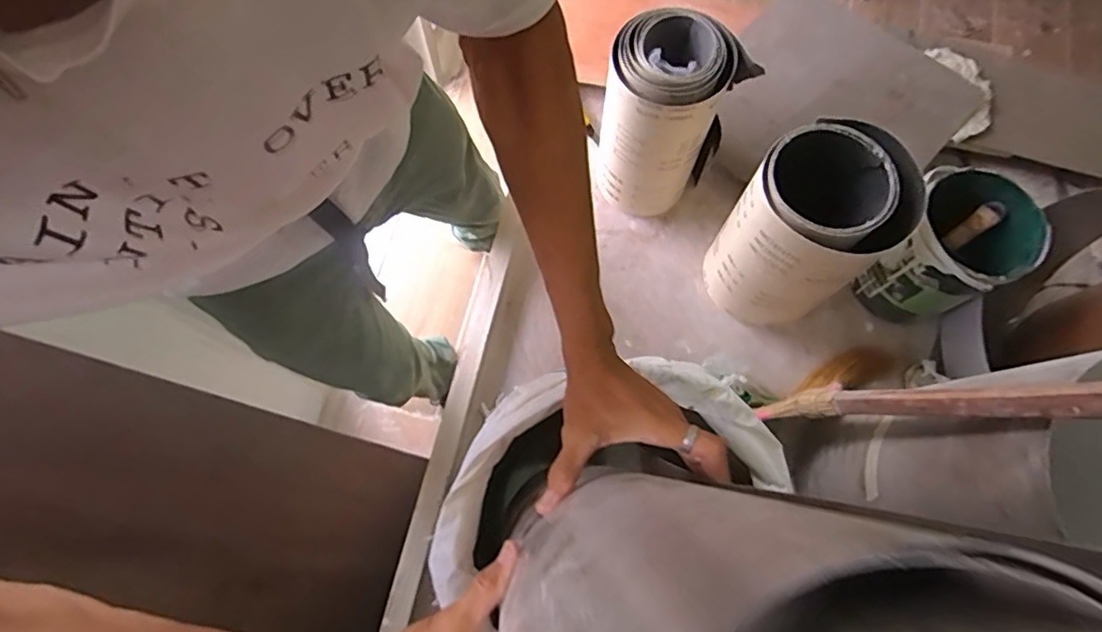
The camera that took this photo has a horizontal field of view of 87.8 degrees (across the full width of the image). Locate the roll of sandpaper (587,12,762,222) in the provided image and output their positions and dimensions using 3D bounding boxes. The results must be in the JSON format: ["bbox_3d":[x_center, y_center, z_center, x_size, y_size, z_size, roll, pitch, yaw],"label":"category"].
[{"bbox_3d":[0.170,-0.308,0.928,0.177,0.304,0.172,-38,76,-11],"label":"roll of sandpaper"}]

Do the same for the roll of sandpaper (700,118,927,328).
[{"bbox_3d":[0.375,-0.121,0.872,0.194,0.302,0.186,0,72,0],"label":"roll of sandpaper"}]

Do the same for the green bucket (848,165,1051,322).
[{"bbox_3d":[0.612,-0.103,0.915,0.173,0.223,0.175,0,72,0],"label":"green bucket"}]

